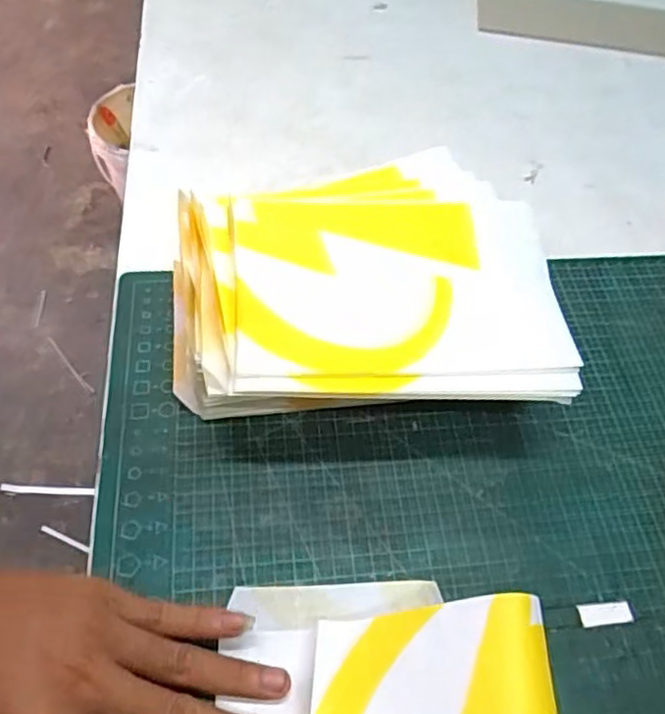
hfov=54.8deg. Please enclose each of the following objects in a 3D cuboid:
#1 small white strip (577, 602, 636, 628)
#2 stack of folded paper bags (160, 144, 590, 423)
[{"bbox_3d":[0.142,0.132,0.330,0.030,0.004,0.011,-3,57,-6],"label":"small white strip"},{"bbox_3d":[0.016,-0.041,0.389,0.210,0.076,0.177,0,57,-4],"label":"stack of folded paper bags"}]

